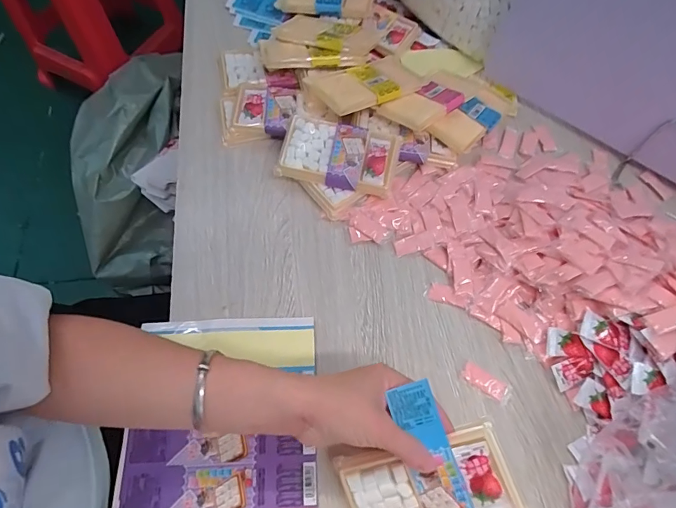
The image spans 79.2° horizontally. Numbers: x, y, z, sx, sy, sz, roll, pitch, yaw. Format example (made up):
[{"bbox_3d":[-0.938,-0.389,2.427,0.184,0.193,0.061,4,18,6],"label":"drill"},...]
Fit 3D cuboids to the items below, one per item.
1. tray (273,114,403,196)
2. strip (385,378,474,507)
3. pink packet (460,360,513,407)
[{"bbox_3d":[0.001,-0.115,0.473,0.134,0.021,0.077,10,77,5],"label":"tray"},{"bbox_3d":[0.081,0.184,0.317,0.036,0.012,0.158,-23,80,15],"label":"strip"},{"bbox_3d":[0.148,0.128,0.408,0.050,0.004,0.020,33,69,13],"label":"pink packet"}]

